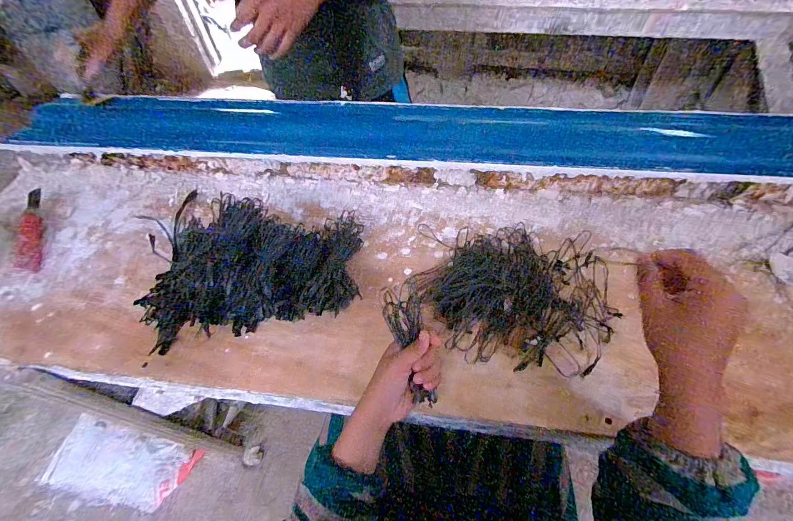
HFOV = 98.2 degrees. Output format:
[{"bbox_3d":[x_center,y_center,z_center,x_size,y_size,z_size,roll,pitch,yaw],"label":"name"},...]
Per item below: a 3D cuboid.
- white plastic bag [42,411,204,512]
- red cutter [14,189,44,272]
[{"bbox_3d":[-0.883,0.662,1.100,0.458,0.036,0.203,11,56,10],"label":"white plastic bag"},{"bbox_3d":[-0.628,-0.056,0.588,0.039,0.017,0.199,-24,58,-14],"label":"red cutter"}]

